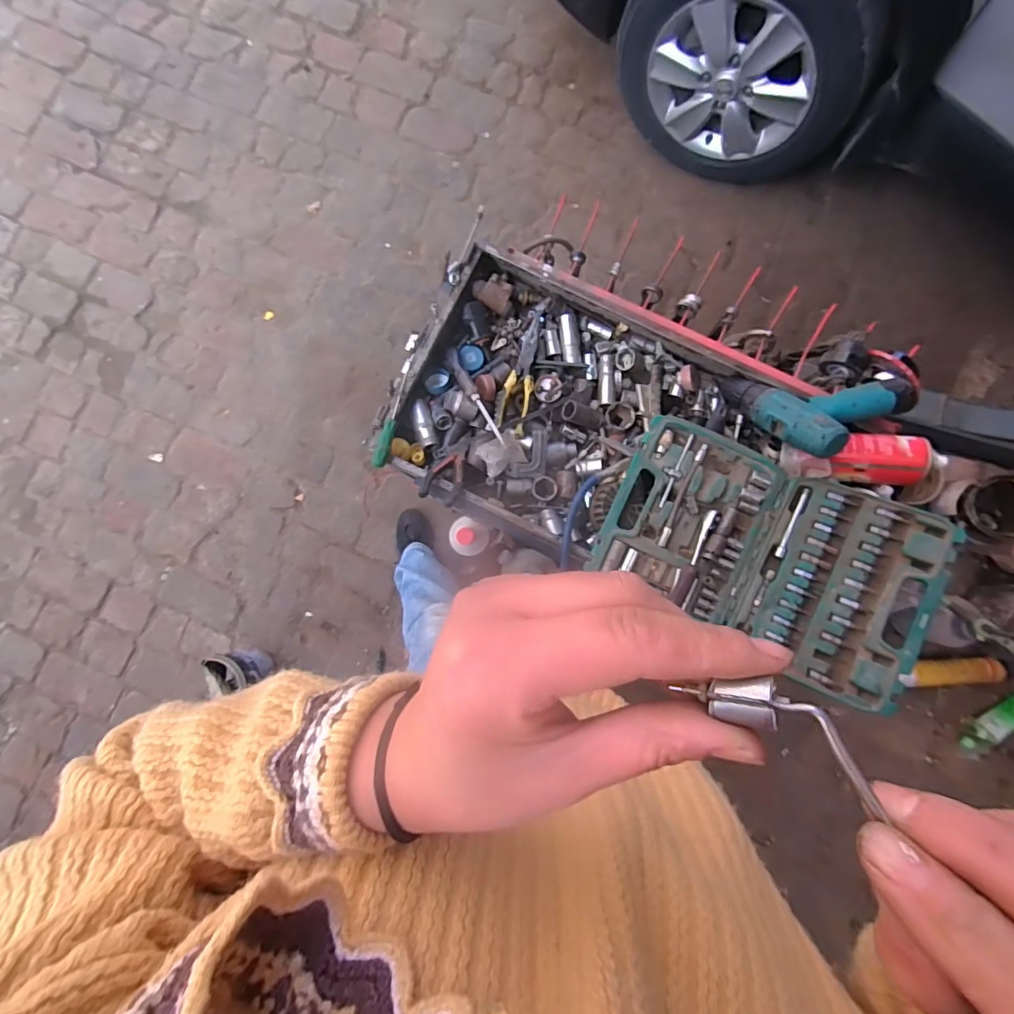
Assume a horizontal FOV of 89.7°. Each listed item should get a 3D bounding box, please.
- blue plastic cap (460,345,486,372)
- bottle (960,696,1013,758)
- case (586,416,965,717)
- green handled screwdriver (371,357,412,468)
[{"bbox_3d":[-0.053,-0.224,0.768,0.039,0.009,0.040,-11,83,-20],"label":"blue plastic cap"},{"bbox_3d":[1.267,0.562,1.314,0.066,0.054,0.211,37,111,6],"label":"bottle"},{"bbox_3d":[0.320,0.054,0.641,0.374,0.090,0.250,26,85,3],"label":"case"},{"bbox_3d":[-0.159,-0.134,0.717,0.019,0.025,0.168,13,84,2],"label":"green handled screwdriver"}]

